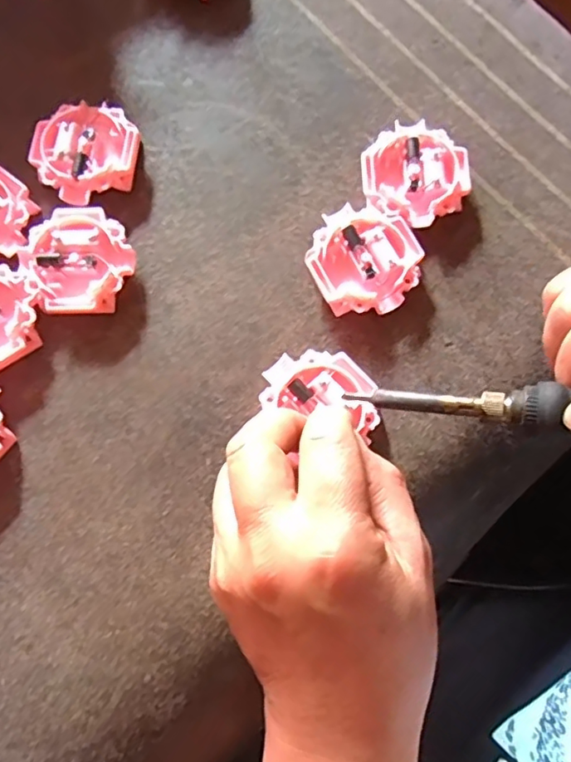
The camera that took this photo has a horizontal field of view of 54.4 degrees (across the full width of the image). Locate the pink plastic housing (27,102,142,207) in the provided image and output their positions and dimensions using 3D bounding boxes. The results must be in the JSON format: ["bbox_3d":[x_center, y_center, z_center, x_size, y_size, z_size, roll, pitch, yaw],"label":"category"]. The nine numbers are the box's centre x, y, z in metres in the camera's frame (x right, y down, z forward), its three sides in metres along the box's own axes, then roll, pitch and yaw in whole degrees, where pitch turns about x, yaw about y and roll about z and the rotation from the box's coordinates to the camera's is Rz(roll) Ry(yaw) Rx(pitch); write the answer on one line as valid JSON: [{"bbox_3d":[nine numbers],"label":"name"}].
[{"bbox_3d":[-0.101,-0.117,0.287,0.052,0.016,0.050,0,77,1],"label":"pink plastic housing"}]

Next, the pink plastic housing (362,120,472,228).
[{"bbox_3d":[0.065,-0.104,0.282,0.051,0.016,0.053,0,77,1],"label":"pink plastic housing"}]

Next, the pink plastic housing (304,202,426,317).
[{"bbox_3d":[0.038,-0.058,0.272,0.051,0.015,0.053,0,77,1],"label":"pink plastic housing"}]

